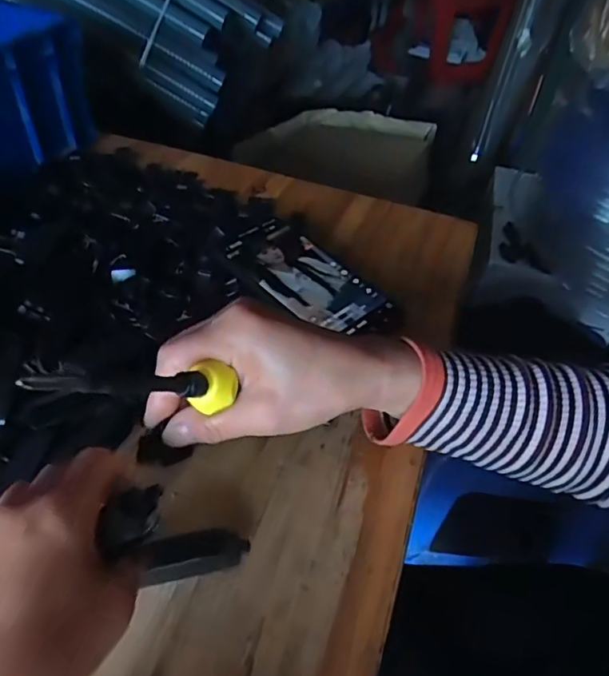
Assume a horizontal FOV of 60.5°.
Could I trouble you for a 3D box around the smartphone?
[{"bbox_3d":[0.002,-0.051,0.433,0.150,0.004,0.075,39,55,24],"label":"smartphone"}]

